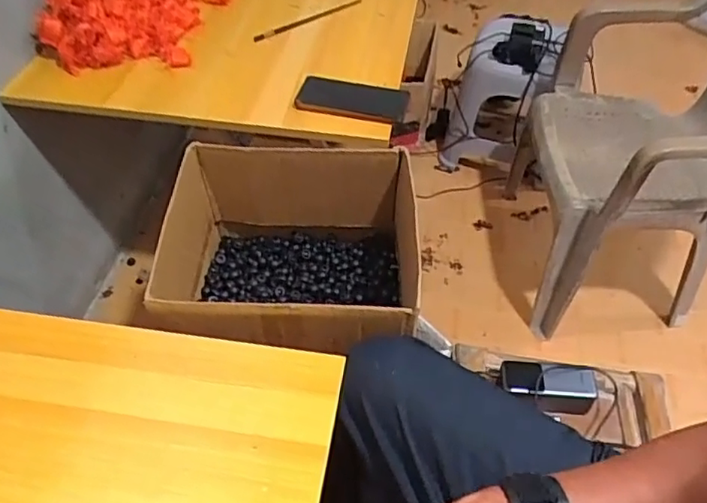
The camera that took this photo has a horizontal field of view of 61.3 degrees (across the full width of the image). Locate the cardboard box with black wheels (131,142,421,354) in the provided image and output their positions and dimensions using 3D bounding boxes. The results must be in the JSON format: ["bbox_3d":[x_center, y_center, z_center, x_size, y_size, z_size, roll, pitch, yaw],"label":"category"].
[{"bbox_3d":[-0.085,0.029,0.763,0.342,0.194,0.288,3,48,1],"label":"cardboard box with black wheels"}]

